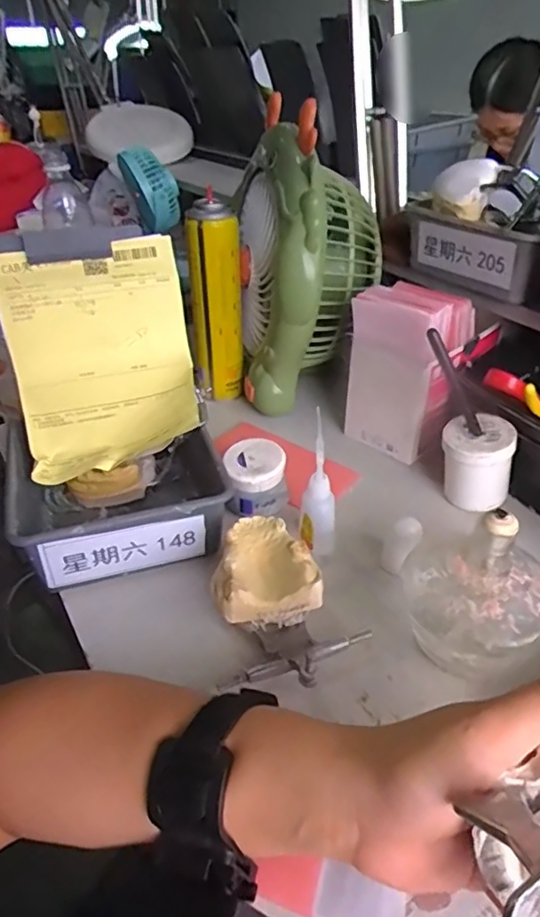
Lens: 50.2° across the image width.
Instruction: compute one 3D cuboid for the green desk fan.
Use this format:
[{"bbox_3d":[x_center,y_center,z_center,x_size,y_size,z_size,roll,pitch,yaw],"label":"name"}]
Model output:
[{"bbox_3d":[0.039,-0.196,0.585,0.139,0.234,0.199,-2,35,-1],"label":"green desk fan"}]

